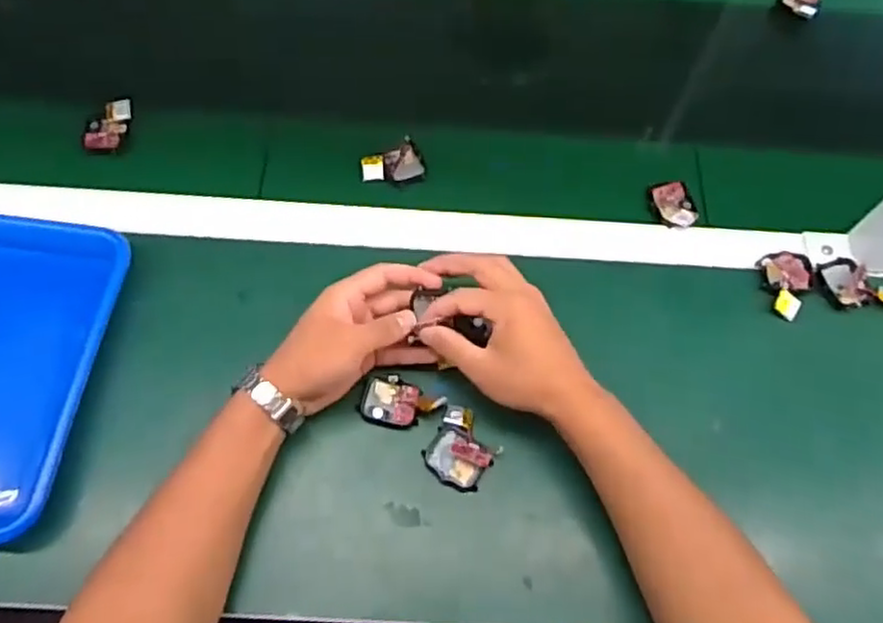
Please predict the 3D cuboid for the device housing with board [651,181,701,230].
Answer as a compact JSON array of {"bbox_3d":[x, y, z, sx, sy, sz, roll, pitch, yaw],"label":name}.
[{"bbox_3d":[0.216,-0.099,0.640,0.036,0.020,0.054,-7,64,-5],"label":"device housing with board"}]

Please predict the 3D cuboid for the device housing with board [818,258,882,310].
[{"bbox_3d":[0.363,-0.026,0.603,0.059,0.010,0.048,-1,63,-2],"label":"device housing with board"}]

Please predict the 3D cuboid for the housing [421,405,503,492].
[{"bbox_3d":[0.015,0.106,0.529,0.051,0.013,0.052,33,67,14],"label":"housing"}]

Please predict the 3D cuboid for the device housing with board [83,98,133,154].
[{"bbox_3d":[-0.312,-0.173,0.643,0.035,0.019,0.057,9,64,3],"label":"device housing with board"}]

